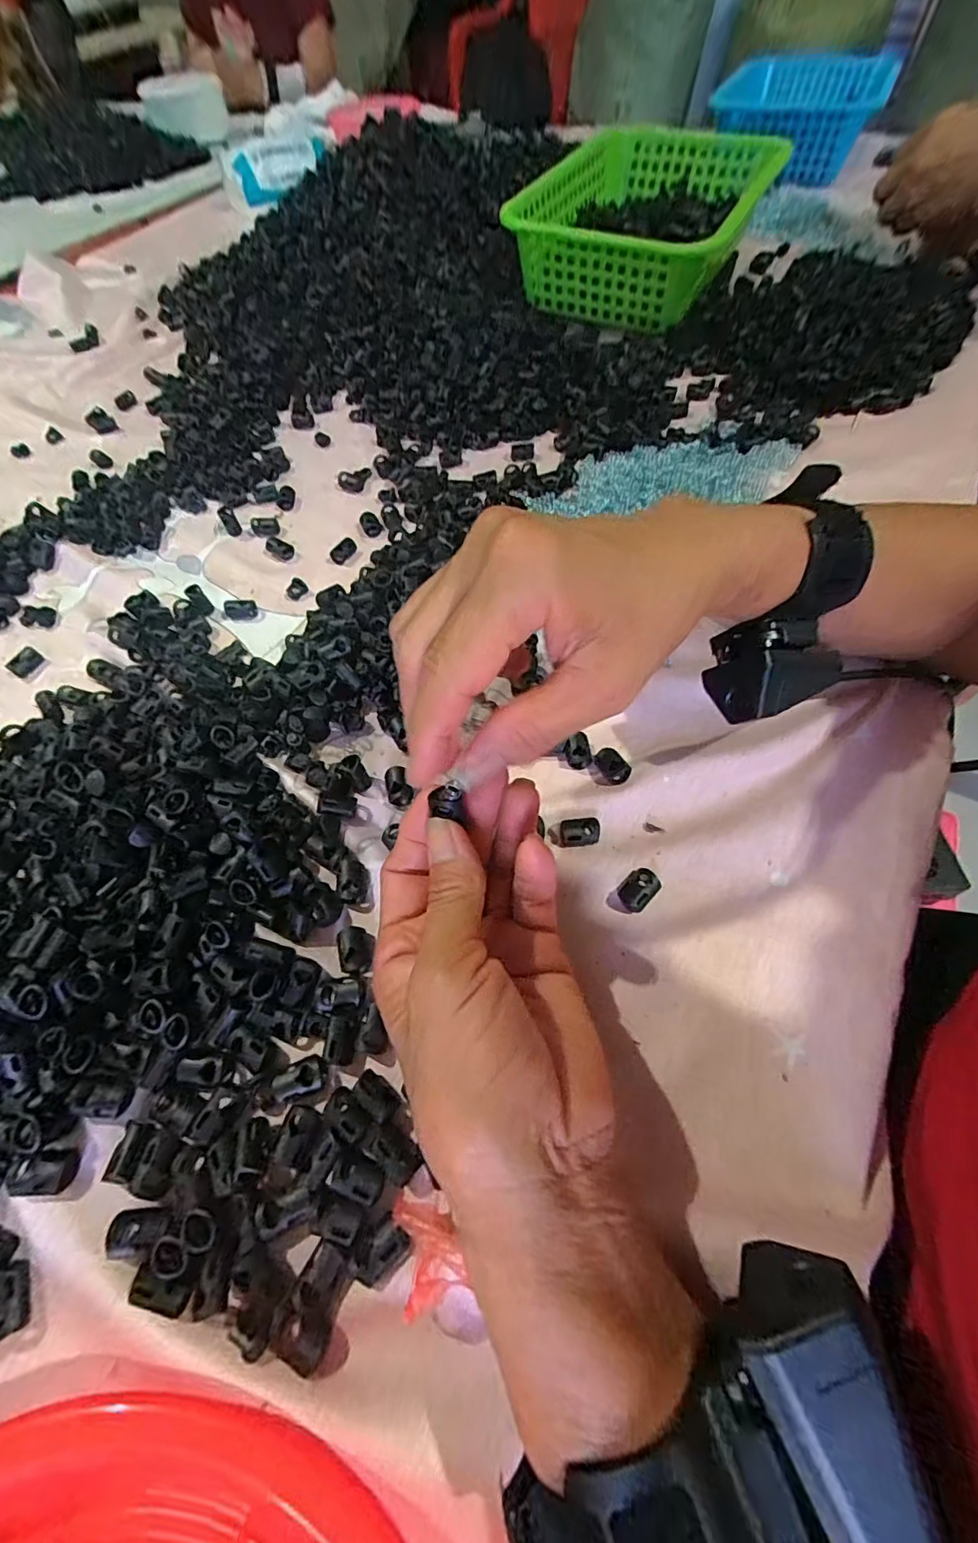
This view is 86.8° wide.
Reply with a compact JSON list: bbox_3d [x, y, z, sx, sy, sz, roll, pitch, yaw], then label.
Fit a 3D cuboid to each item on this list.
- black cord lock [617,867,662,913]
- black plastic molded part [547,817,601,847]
[{"bbox_3d":[0.072,0.057,0.250,0.020,0.008,0.015,-41,66,-18],"label":"black cord lock"},{"bbox_3d":[0.044,0.031,0.267,0.026,0.005,0.014,-5,60,1],"label":"black plastic molded part"}]

